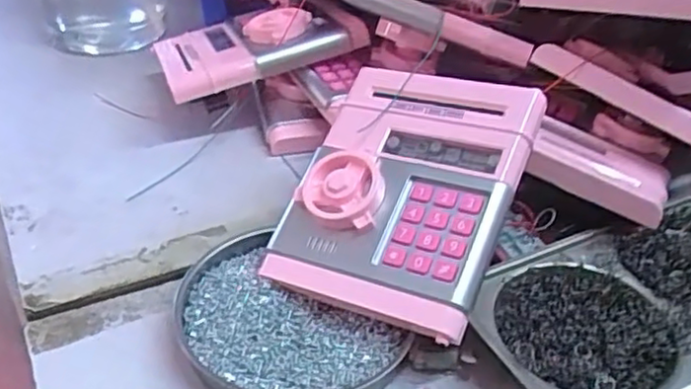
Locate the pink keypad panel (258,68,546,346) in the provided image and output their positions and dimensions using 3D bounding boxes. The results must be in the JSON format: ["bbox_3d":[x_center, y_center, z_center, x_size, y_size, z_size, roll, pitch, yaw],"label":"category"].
[{"bbox_3d":[0.032,-0.007,0.418,0.125,0.025,0.159,14,65,25],"label":"pink keypad panel"}]

